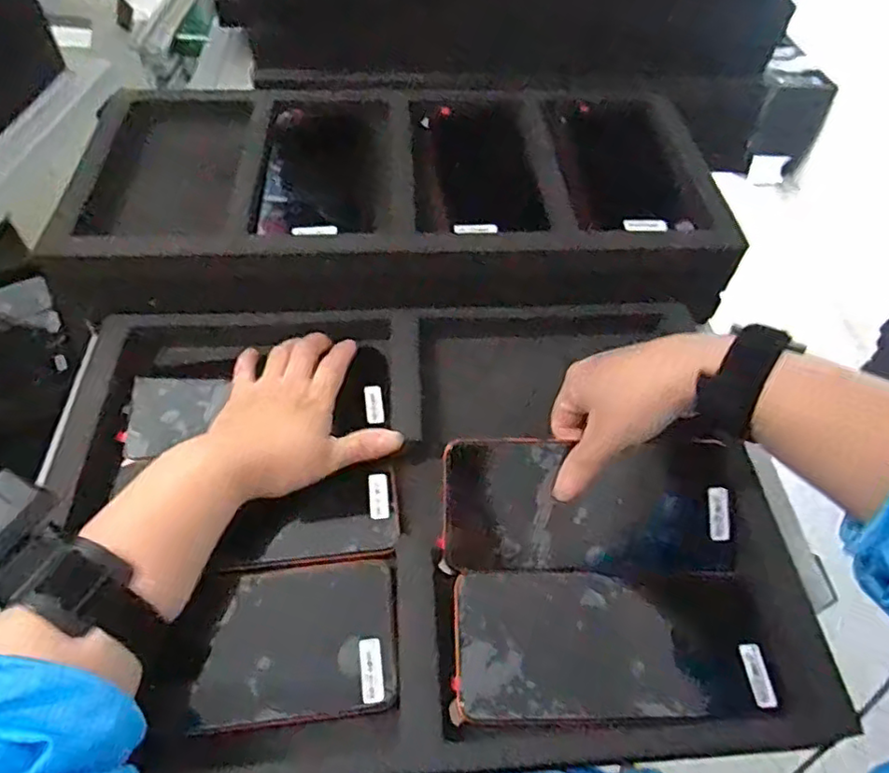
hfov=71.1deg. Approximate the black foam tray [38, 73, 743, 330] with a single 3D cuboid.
[{"bbox_3d":[-0.033,-0.154,0.514,0.488,0.071,0.252,-1,52,-3],"label":"black foam tray"}]

